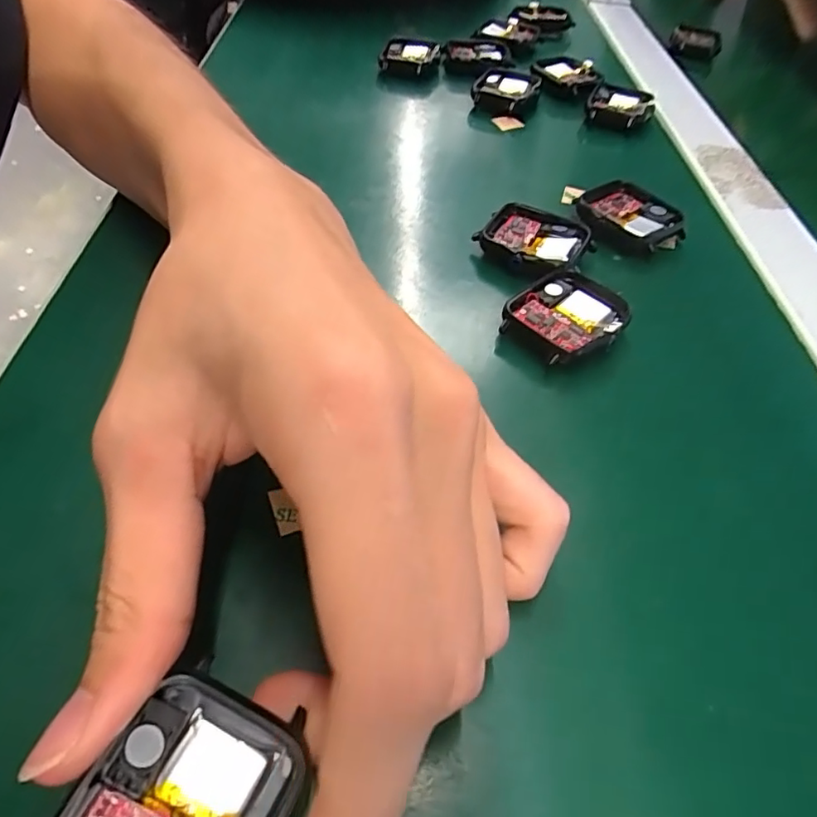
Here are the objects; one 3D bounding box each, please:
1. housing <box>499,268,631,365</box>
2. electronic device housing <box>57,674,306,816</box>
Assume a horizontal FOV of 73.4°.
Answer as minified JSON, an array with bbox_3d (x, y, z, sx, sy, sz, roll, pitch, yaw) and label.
[{"bbox_3d":[0.060,-0.036,0.209,0.044,0.008,0.038,-34,61,-28],"label":"housing"},{"bbox_3d":[-0.044,0.079,0.107,0.036,0.012,0.044,29,67,-2],"label":"electronic device housing"}]

